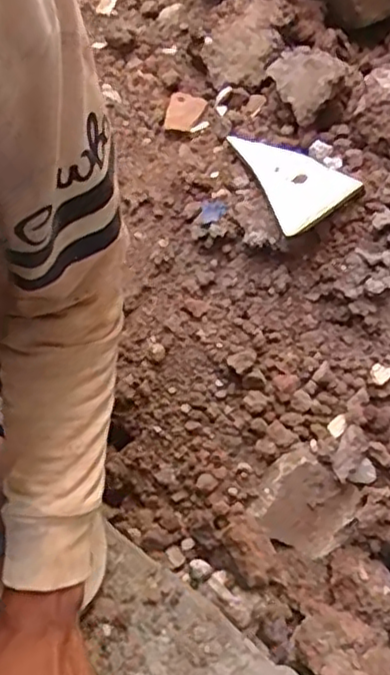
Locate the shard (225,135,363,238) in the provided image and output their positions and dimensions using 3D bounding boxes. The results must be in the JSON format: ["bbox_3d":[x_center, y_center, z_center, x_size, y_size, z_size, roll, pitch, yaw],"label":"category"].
[{"bbox_3d":[0.071,-0.141,0.598,0.129,0.015,0.079,36,71,26],"label":"shard"}]

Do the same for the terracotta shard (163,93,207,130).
[{"bbox_3d":[-0.010,-0.234,0.683,0.038,0.004,0.048,7,68,7],"label":"terracotta shard"}]

